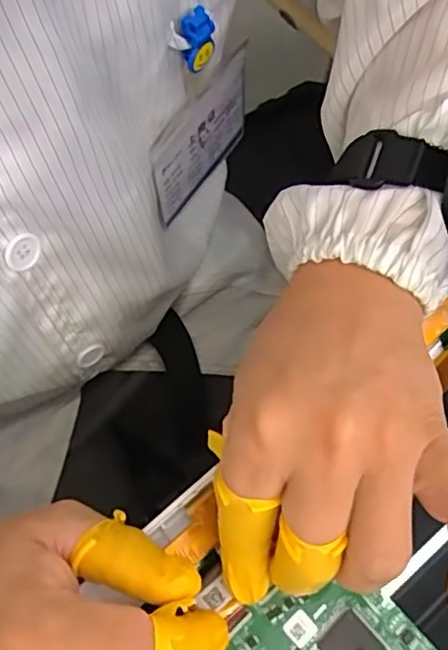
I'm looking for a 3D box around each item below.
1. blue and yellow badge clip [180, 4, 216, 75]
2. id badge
[{"bbox_3d":[-0.013,-0.142,0.301,0.012,0.030,0.015,32,65,12],"label":"blue and yellow badge clip"},{"bbox_3d":[-0.013,-0.114,0.364,0.007,0.079,0.099,32,65,12],"label":"id badge"}]

